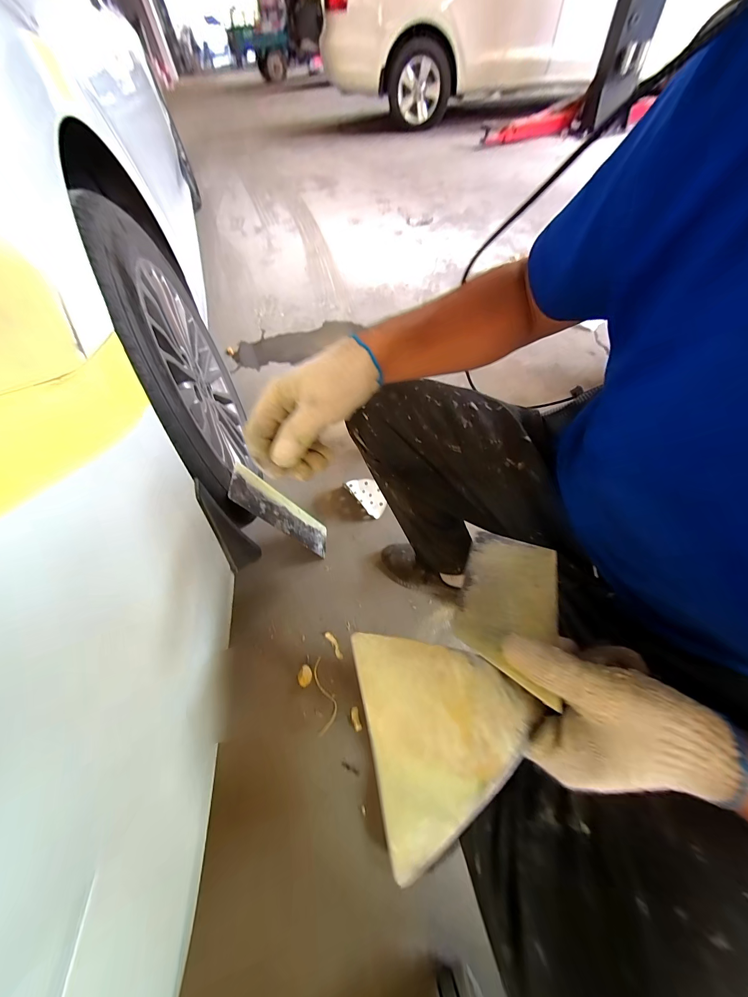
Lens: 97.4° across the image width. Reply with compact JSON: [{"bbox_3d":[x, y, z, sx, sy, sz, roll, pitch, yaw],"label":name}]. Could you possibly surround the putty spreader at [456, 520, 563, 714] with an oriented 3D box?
[{"bbox_3d":[0.110,0.078,0.268,0.074,0.004,0.145,13,38,17],"label":"putty spreader"}]

